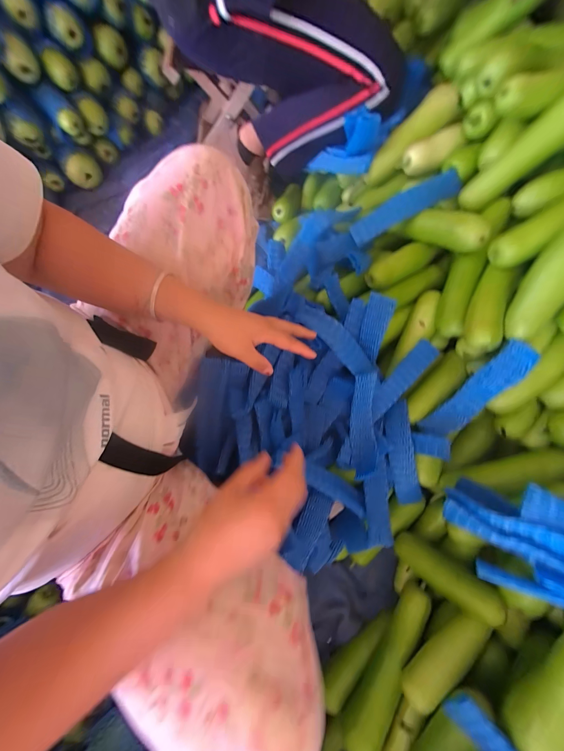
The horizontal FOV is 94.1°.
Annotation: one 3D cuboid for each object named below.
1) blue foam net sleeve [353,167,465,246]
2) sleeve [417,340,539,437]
[{"bbox_3d":[0.259,-0.357,0.559,0.231,0.038,0.054,-23,78,15],"label":"blue foam net sleeve"},{"bbox_3d":[0.358,0.037,0.488,0.055,0.223,0.027,30,36,5],"label":"sleeve"}]

